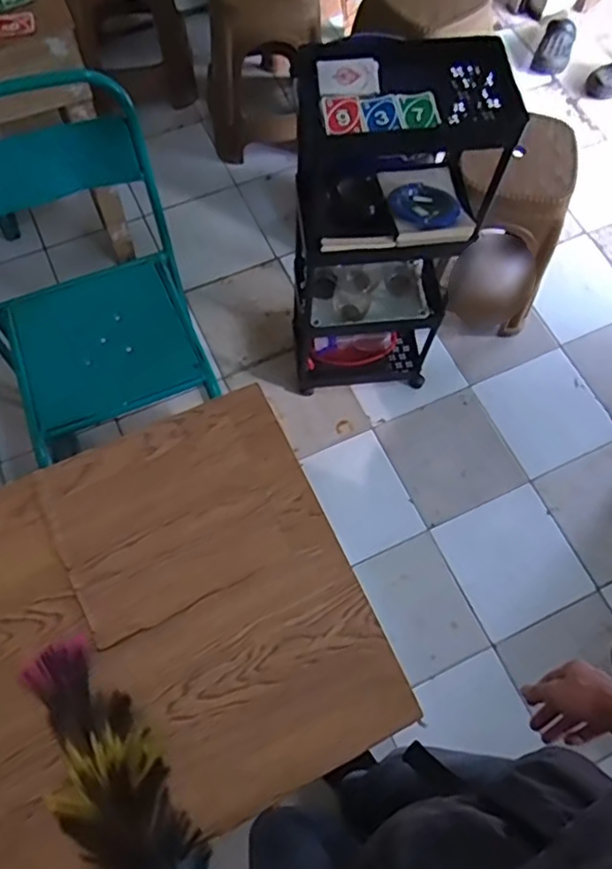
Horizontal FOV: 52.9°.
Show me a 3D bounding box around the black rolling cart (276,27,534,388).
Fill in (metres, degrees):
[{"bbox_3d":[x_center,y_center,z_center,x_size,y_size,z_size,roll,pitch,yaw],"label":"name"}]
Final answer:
[{"bbox_3d":[0.147,-0.380,1.289,0.333,0.799,0.278,-10,68,-7],"label":"black rolling cart"}]

